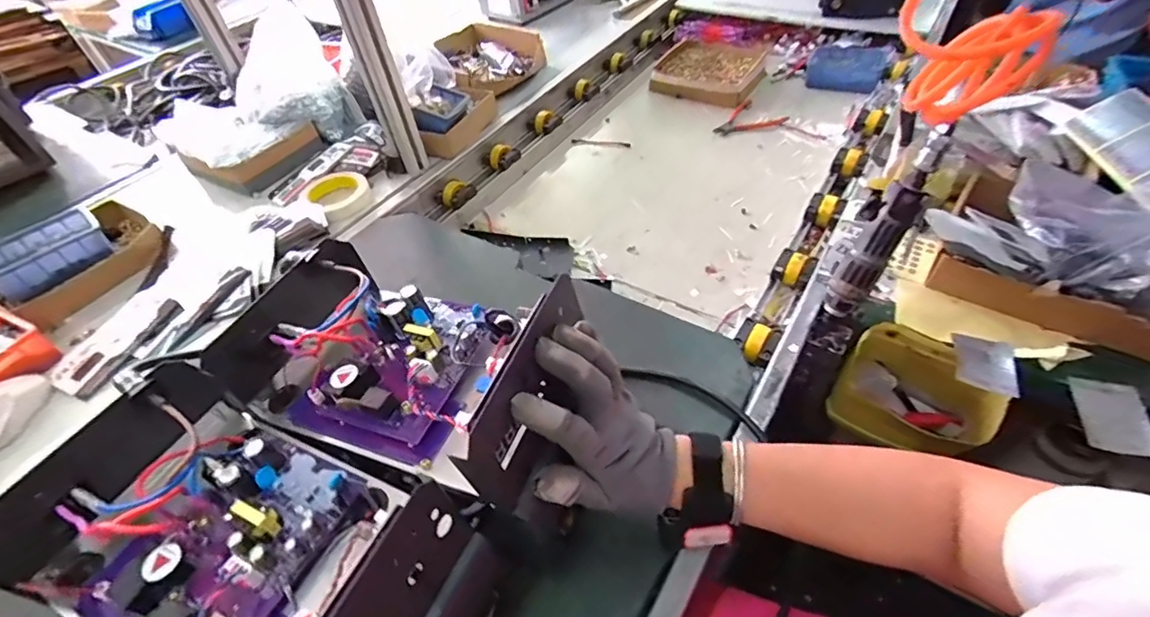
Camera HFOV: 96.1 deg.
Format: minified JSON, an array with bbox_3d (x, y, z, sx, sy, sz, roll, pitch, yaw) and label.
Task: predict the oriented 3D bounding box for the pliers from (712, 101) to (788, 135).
[{"bbox_3d":[0.362,-0.387,1.066,0.145,0.030,0.094,-38,55,-25],"label":"pliers"}]

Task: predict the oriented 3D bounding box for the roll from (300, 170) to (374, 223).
[{"bbox_3d":[-0.377,-0.180,0.827,0.100,0.031,0.110,-3,48,4],"label":"roll"}]

